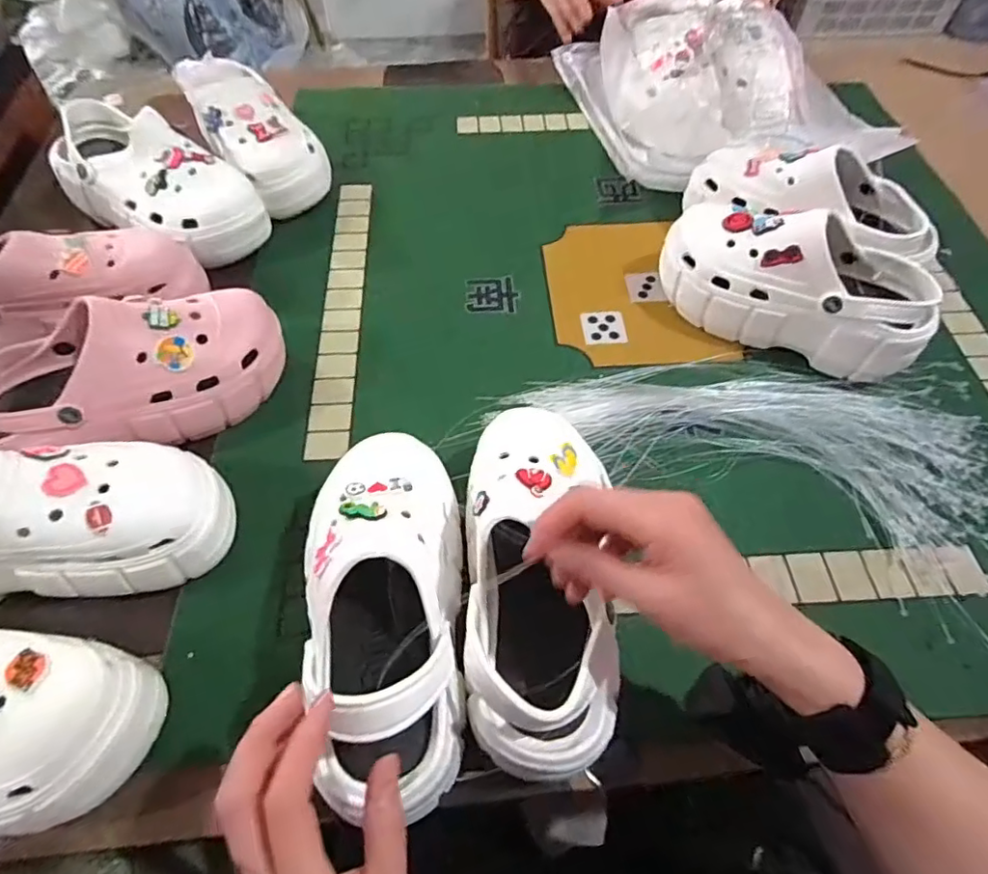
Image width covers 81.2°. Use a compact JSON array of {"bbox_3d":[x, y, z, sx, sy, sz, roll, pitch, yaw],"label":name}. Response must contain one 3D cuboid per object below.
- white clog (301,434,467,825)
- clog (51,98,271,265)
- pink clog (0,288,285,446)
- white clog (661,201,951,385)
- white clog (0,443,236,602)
[{"bbox_3d":[-0.068,0.100,0.375,0.098,0.092,0.234,-5,49,-6],"label":"white clog"},{"bbox_3d":[-0.376,-0.278,0.642,0.231,0.105,0.108,24,59,13],"label":"clog"},{"bbox_3d":[-0.311,-0.051,0.494,0.253,0.105,0.104,-18,59,-13],"label":"pink clog"},{"bbox_3d":[0.286,-0.150,0.549,0.251,0.104,0.093,28,60,15],"label":"white clog"},{"bbox_3d":[-0.322,0.060,0.424,0.231,0.104,0.100,-8,58,-7],"label":"white clog"}]

